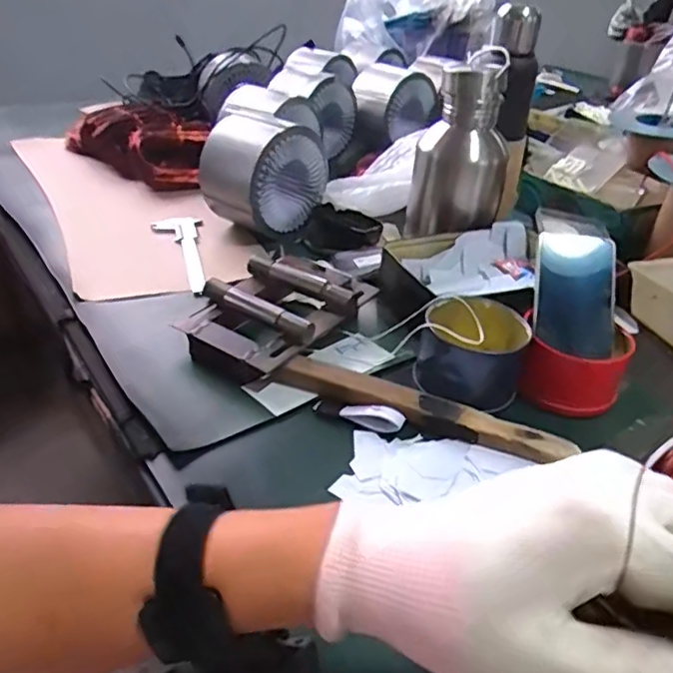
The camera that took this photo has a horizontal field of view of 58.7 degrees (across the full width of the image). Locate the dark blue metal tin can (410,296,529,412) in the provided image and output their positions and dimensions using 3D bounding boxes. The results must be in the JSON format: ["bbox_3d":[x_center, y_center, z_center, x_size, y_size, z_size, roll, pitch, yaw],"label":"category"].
[{"bbox_3d":[0.128,0.015,0.573,0.100,0.068,0.109,11,36,13],"label":"dark blue metal tin can"}]

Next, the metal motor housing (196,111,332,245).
[{"bbox_3d":[-0.103,-0.232,0.854,0.162,0.140,0.136,-23,42,-31],"label":"metal motor housing"}]

